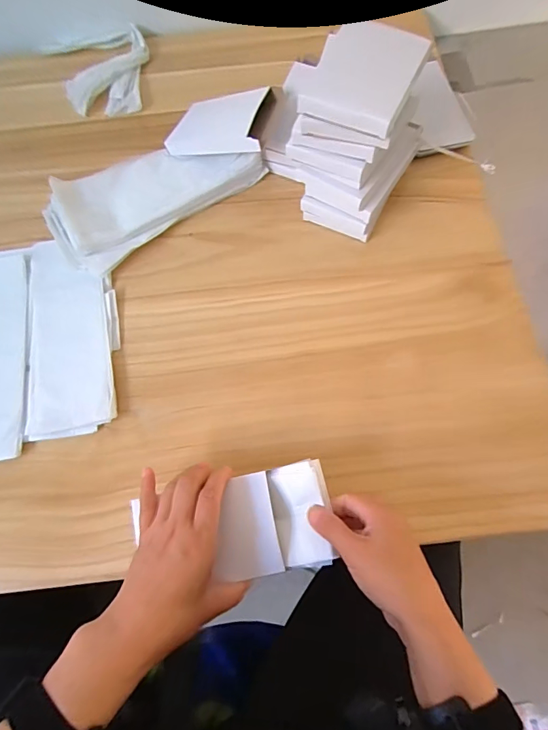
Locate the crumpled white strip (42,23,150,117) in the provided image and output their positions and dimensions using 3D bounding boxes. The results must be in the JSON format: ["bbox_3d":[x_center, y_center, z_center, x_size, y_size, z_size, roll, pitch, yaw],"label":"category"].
[{"bbox_3d":[-0.252,-0.448,0.608,0.141,0.024,0.181,-28,72,-9],"label":"crumpled white strip"}]

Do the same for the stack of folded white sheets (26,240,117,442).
[{"bbox_3d":[-0.238,-0.038,0.465,0.094,0.013,0.240,-10,70,-3],"label":"stack of folded white sheets"}]

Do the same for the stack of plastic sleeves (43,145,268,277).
[{"bbox_3d":[-0.152,-0.221,0.513,0.265,0.045,0.115,-35,73,-13],"label":"stack of plastic sleeves"}]

